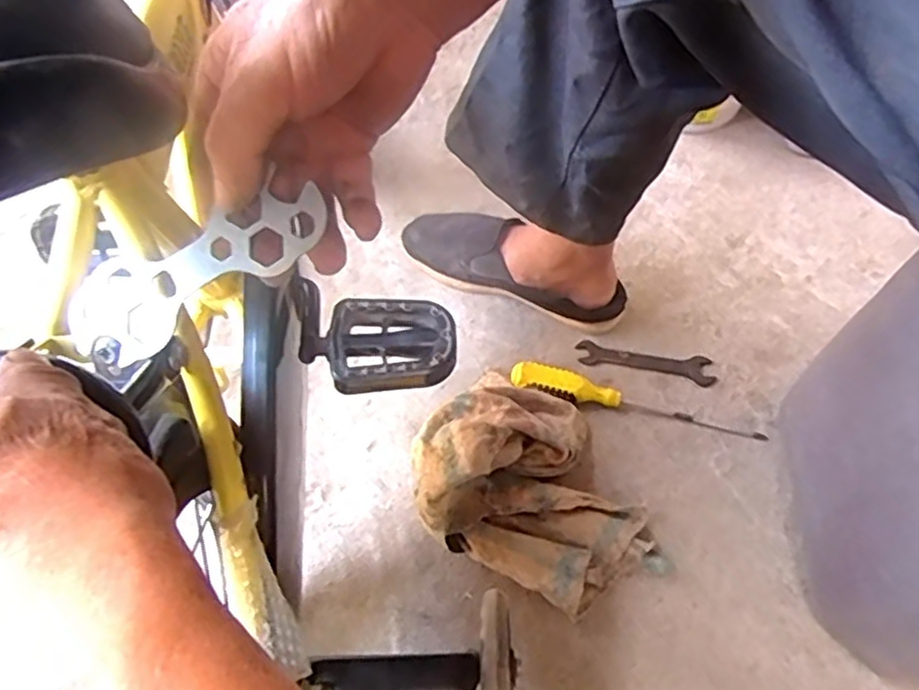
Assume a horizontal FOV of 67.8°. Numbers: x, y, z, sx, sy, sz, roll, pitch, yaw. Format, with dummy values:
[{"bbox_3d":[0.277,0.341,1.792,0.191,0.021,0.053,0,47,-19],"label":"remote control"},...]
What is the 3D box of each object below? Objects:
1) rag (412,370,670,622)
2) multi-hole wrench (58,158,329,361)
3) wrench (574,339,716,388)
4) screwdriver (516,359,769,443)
[{"bbox_3d":[0.073,0.115,0.608,0.233,0.082,0.184,26,61,15],"label":"rag"},{"bbox_3d":[-0.116,-0.030,0.293,0.126,0.004,0.040,-31,91,8],"label":"multi-hole wrench"},{"bbox_3d":[0.194,0.018,0.714,0.140,0.004,0.034,7,58,3],"label":"wrench"},{"bbox_3d":[0.174,0.060,0.676,0.250,0.025,0.029,14,59,8],"label":"screwdriver"}]

